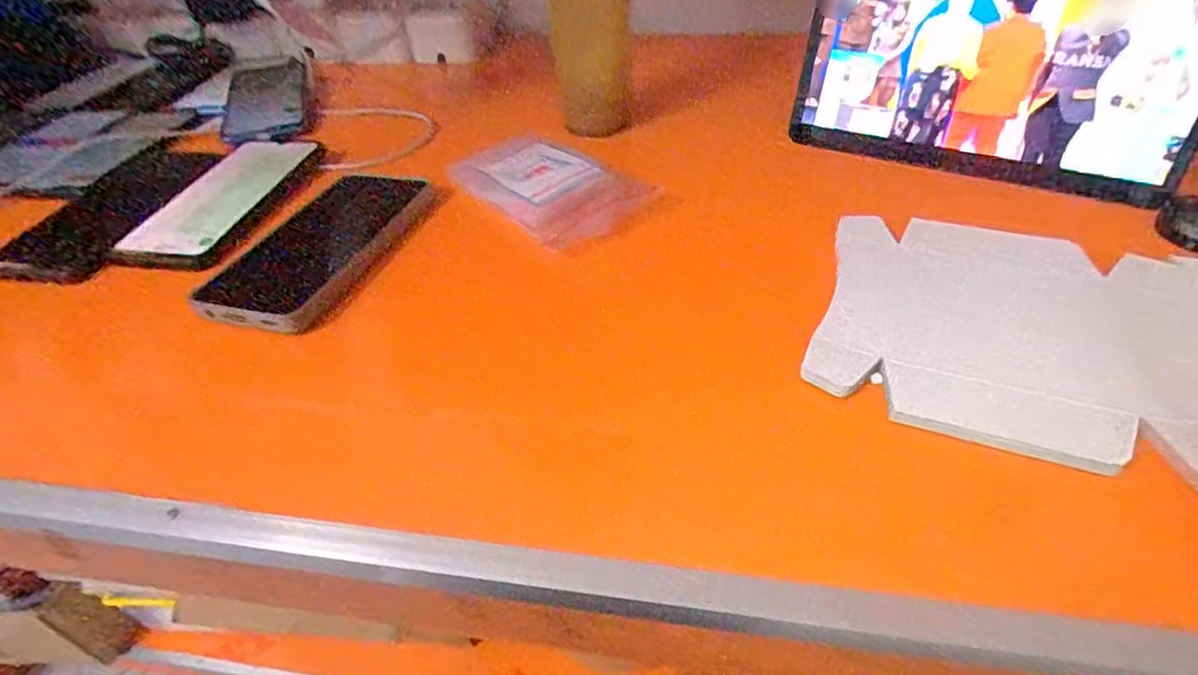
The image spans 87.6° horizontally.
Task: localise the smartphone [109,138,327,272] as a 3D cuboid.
[{"bbox_3d":[-0.278,-0.102,0.463,0.074,0.015,0.170,3,42,9],"label":"smartphone"}]

